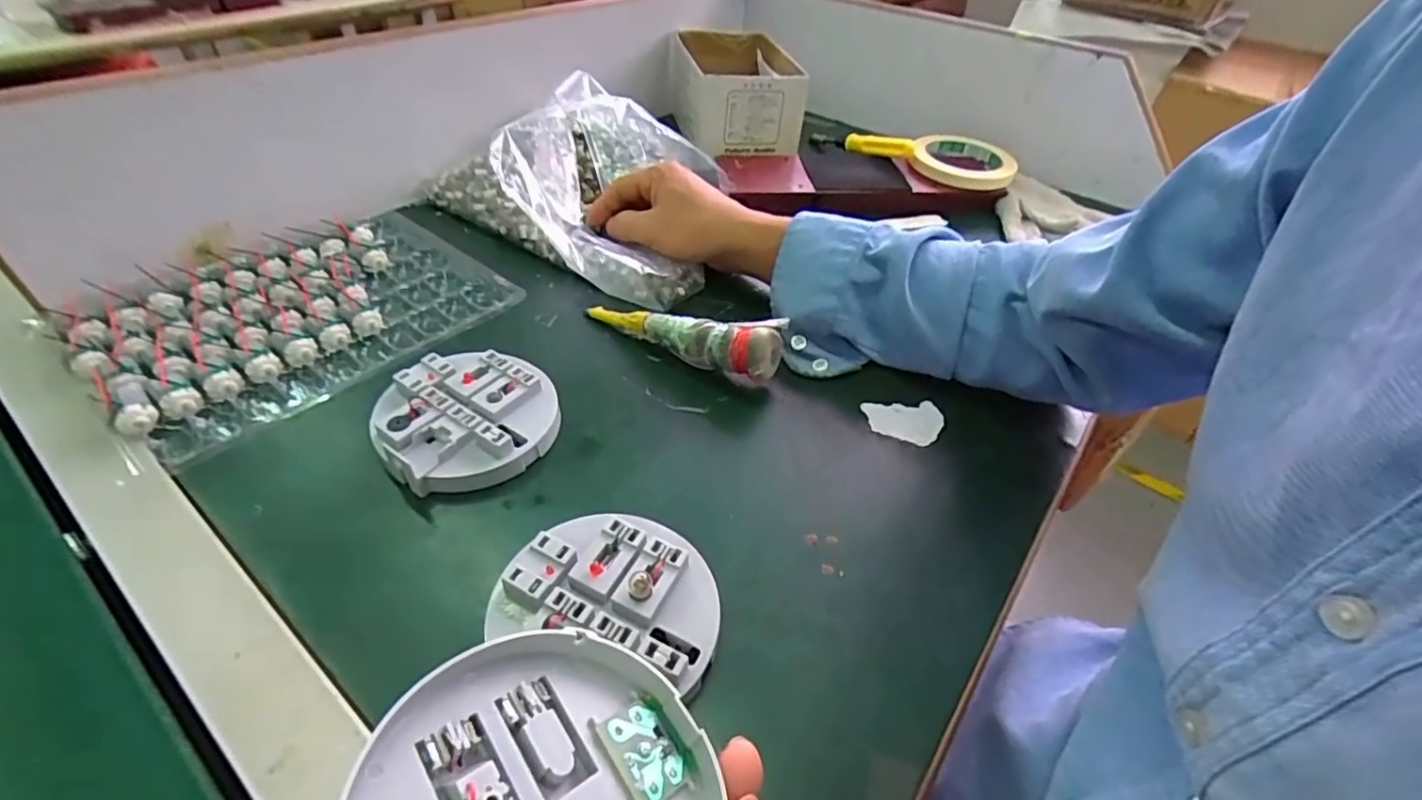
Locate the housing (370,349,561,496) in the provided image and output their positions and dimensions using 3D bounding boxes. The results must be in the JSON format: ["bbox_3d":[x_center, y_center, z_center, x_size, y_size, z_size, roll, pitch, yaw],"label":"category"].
[{"bbox_3d":[-0.144,0.009,0.358,0.097,0.021,0.093,4,44,-4],"label":"housing"}]

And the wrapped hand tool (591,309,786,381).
[{"bbox_3d":[-0.023,-0.046,0.421,0.147,0.027,0.028,17,44,27],"label":"wrapped hand tool"}]

